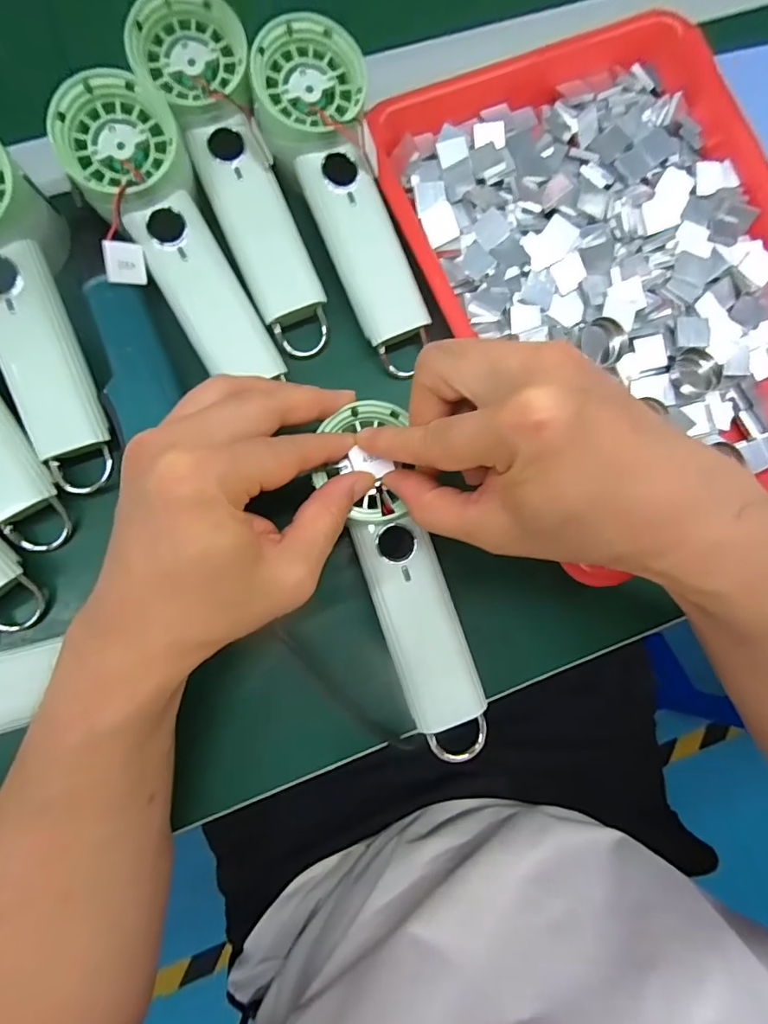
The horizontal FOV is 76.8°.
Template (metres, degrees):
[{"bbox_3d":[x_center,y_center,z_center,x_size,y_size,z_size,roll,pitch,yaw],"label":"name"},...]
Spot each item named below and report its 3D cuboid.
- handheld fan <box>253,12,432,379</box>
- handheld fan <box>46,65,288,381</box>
[{"bbox_3d":[-0.021,-0.183,0.290,0.061,0.028,0.182,-23,100,-5],"label":"handheld fan"},{"bbox_3d":[-0.120,-0.151,0.276,0.066,0.031,0.169,-30,101,-6],"label":"handheld fan"}]

